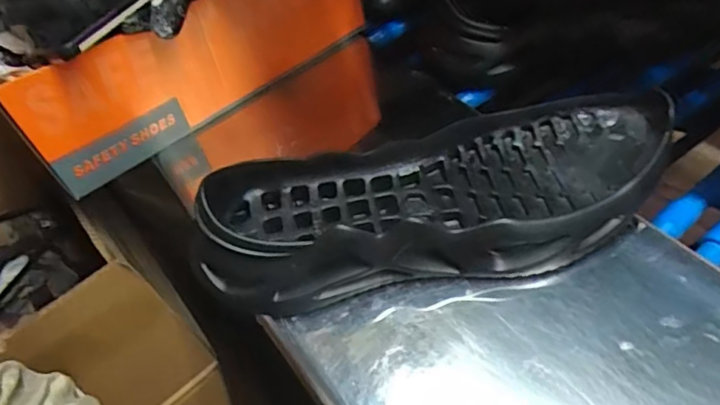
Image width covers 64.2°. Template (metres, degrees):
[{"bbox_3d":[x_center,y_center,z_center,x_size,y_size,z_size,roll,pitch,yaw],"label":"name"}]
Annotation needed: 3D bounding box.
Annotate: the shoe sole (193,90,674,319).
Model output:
[{"bbox_3d":[0.054,0.001,0.380,0.313,0.069,0.117,-16,47,-3],"label":"shoe sole"}]

